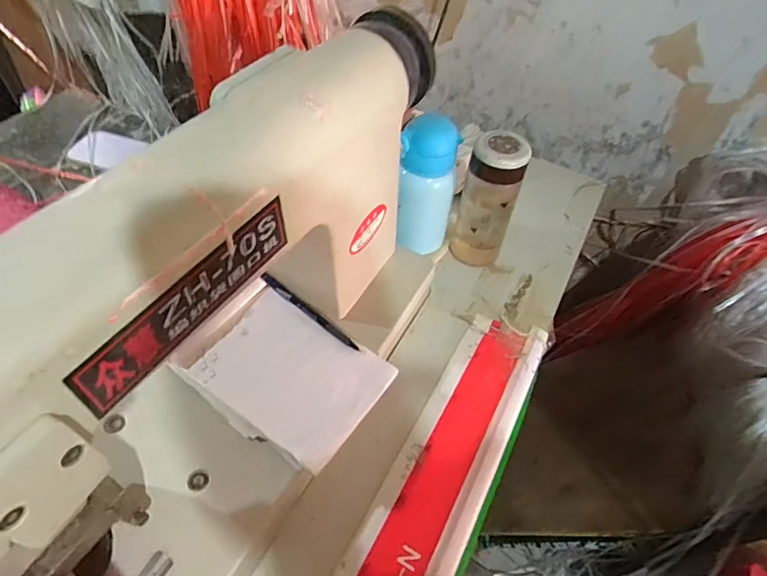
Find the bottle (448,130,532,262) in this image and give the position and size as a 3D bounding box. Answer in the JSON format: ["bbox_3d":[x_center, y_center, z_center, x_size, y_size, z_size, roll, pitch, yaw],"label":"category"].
[{"bbox_3d":[0.129,-0.106,0.592,0.069,0.172,0.056,15,51,8],"label":"bottle"}]

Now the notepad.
[{"bbox_3d":[-0.098,0.078,0.465,0.181,0.019,0.126,31,55,19],"label":"notepad"}]

